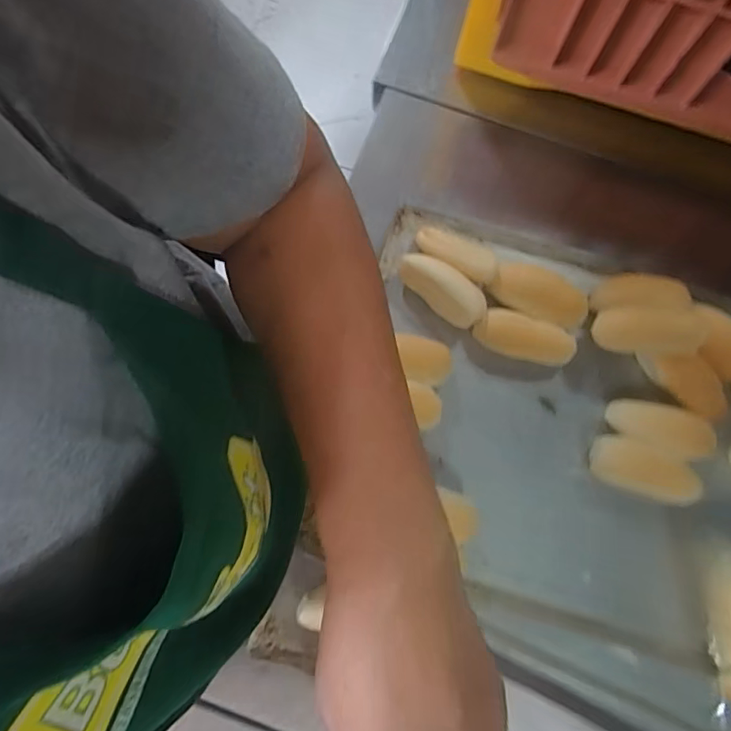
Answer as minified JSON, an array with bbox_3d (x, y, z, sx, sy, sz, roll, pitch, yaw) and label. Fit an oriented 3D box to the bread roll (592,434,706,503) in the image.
[{"bbox_3d":[0.237,0.089,0.429,0.082,0.038,0.039,22,78,4],"label":"bread roll"}]

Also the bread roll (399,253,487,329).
[{"bbox_3d":[0.070,-0.070,0.453,0.085,0.025,0.035,37,79,7],"label":"bread roll"}]

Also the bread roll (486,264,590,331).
[{"bbox_3d":[0.157,-0.064,0.459,0.087,0.034,0.045,24,78,4],"label":"bread roll"}]

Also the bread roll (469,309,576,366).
[{"bbox_3d":[0.143,-0.025,0.453,0.087,0.024,0.035,17,77,2],"label":"bread roll"}]

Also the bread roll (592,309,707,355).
[{"bbox_3d":[0.244,-0.029,0.433,0.084,0.027,0.034,6,76,20],"label":"bread roll"}]

